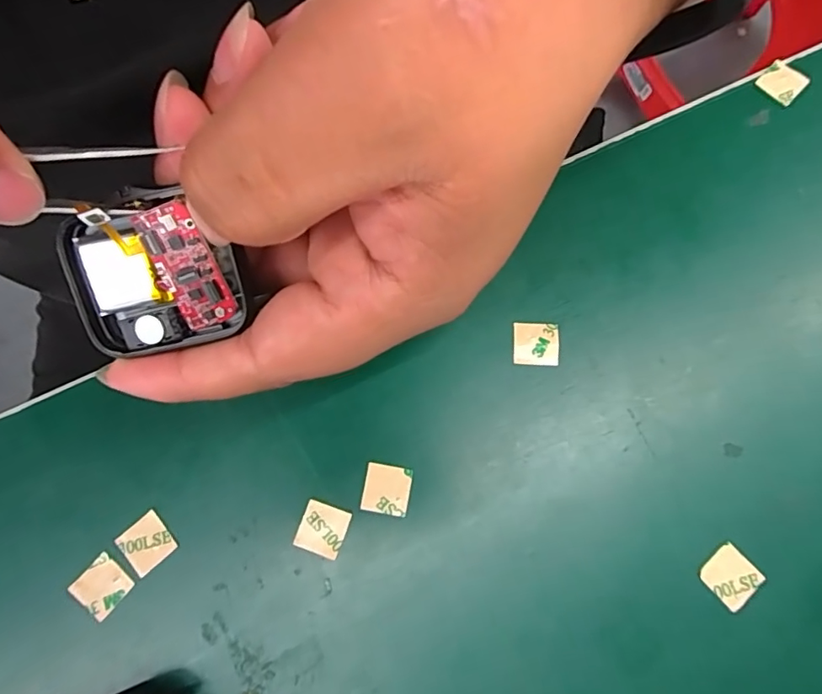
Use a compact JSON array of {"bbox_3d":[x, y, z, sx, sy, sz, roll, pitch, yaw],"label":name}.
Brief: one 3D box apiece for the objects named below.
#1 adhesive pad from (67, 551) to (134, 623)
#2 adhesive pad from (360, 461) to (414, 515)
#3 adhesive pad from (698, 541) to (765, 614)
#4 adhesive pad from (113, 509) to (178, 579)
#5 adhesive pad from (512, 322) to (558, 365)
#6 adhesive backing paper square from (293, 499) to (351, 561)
[{"bbox_3d":[-0.100,0.077,0.167,0.015,0.004,0.015,41,78,7],"label":"adhesive pad"},{"bbox_3d":[-0.008,0.047,0.172,0.015,0.004,0.016,9,77,4],"label":"adhesive pad"},{"bbox_3d":[0.101,0.073,0.164,0.015,0.004,0.016,-41,79,-8],"label":"adhesive pad"},{"bbox_3d":[-0.087,0.064,0.169,0.015,0.004,0.015,-40,79,-8],"label":"adhesive pad"},{"bbox_3d":[0.044,-0.001,0.182,0.016,0.004,0.015,1,77,2],"label":"adhesive pad"},{"bbox_3d":[-0.029,0.060,0.169,0.015,0.004,0.015,18,78,6],"label":"adhesive backing paper square"}]

